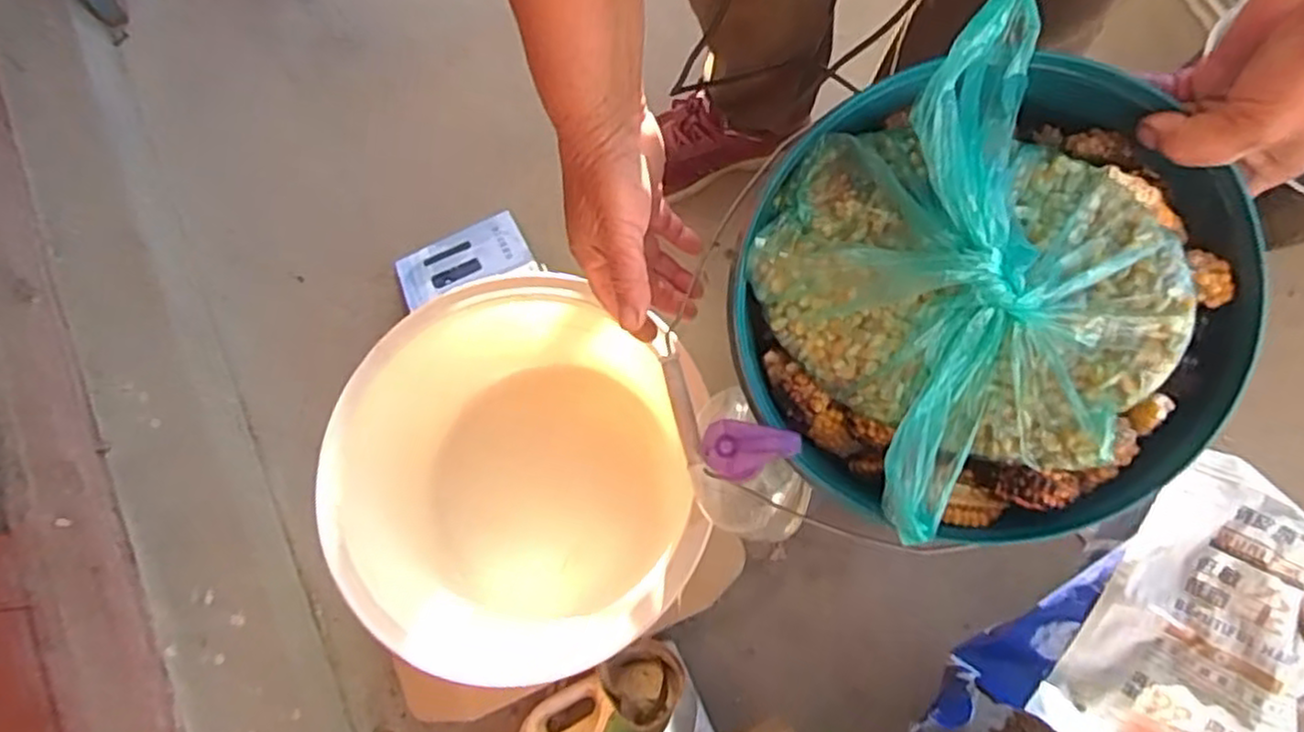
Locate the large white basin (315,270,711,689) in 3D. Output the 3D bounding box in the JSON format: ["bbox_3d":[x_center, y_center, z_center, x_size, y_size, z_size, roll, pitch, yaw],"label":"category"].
[{"bbox_3d":[-0.128,0.098,0.689,0.318,0.167,0.340,-2,69,-3],"label":"large white basin"}]

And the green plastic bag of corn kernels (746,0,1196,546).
[{"bbox_3d":[0.161,-0.046,0.359,0.167,0.123,0.199,-26,76,-6],"label":"green plastic bag of corn kernels"}]

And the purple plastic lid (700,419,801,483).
[{"bbox_3d":[0.054,0.048,0.400,0.051,0.013,0.031,11,69,1],"label":"purple plastic lid"}]

